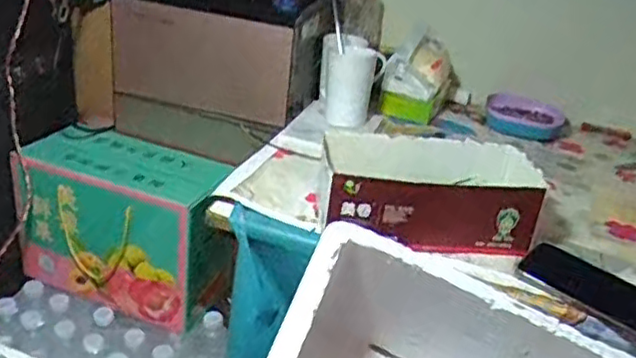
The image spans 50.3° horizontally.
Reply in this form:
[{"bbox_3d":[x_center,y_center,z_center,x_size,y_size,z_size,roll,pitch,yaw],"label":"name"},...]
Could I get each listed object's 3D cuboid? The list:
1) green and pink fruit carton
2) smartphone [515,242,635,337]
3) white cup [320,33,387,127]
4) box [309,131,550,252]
[{"bbox_3d":[-0.312,0.074,1.122,0.317,0.233,0.168,18,29,19],"label":"green and pink fruit carton"},{"bbox_3d":[0.317,0.126,0.770,0.165,0.013,0.080,29,54,24],"label":"smartphone"},{"bbox_3d":[0.049,-0.157,1.070,0.101,0.121,0.090,9,27,3],"label":"white cup"},{"bbox_3d":[0.134,0.012,0.846,0.267,0.096,0.164,7,27,-1],"label":"box"}]

